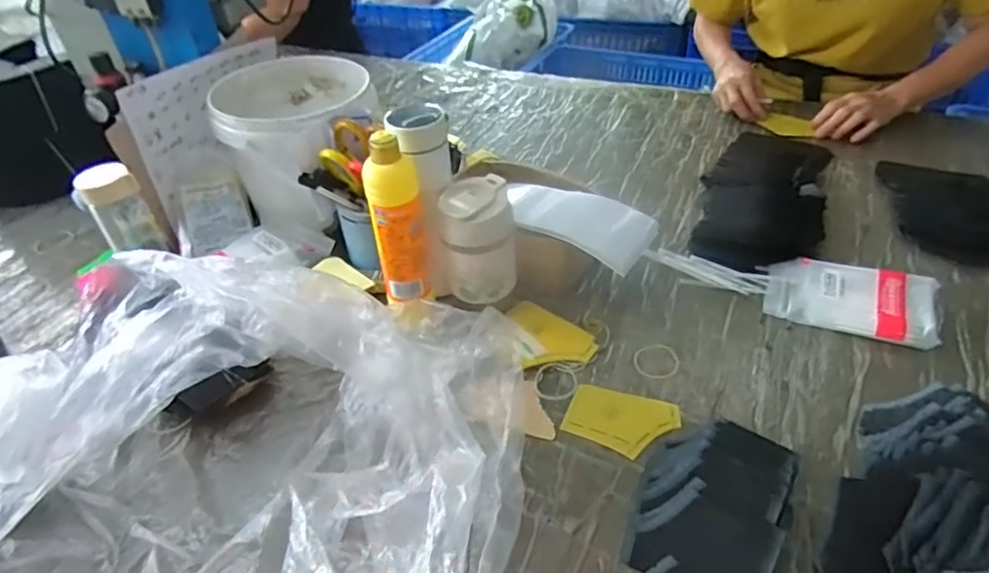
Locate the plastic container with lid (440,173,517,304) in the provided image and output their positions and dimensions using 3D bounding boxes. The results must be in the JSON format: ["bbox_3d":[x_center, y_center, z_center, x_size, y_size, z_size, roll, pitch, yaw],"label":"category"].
[{"bbox_3d":[-0.019,-0.040,0.673,0.084,0.150,0.078,-7,40,-4],"label":"plastic container with lid"}]

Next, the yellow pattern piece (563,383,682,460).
[{"bbox_3d":[0.127,0.134,0.586,0.106,0.005,0.070,12,43,17],"label":"yellow pattern piece"}]

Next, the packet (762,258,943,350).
[{"bbox_3d":[0.411,0.010,0.675,0.172,0.033,0.100,16,44,21],"label":"packet"}]

